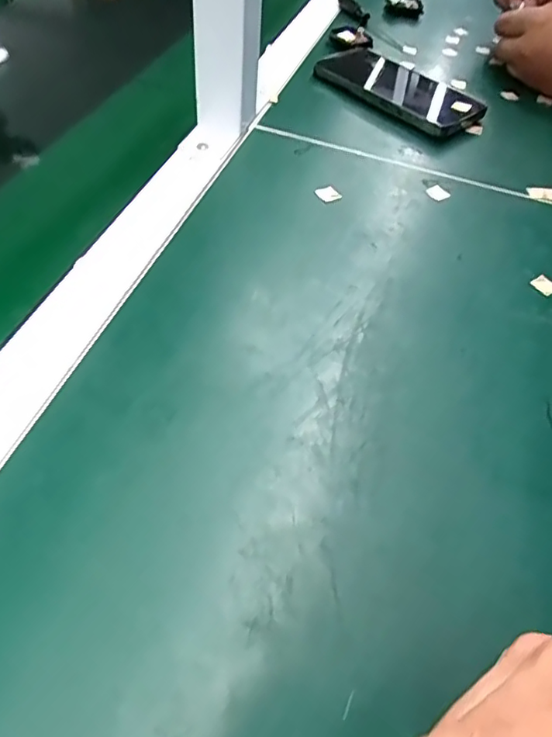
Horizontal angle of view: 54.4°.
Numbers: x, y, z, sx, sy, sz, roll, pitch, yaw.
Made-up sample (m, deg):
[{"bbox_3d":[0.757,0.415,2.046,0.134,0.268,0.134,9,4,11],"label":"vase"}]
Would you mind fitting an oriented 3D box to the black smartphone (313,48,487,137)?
[{"bbox_3d":[0.118,-0.268,0.523,0.078,0.012,0.158,-35,62,-28],"label":"black smartphone"}]

